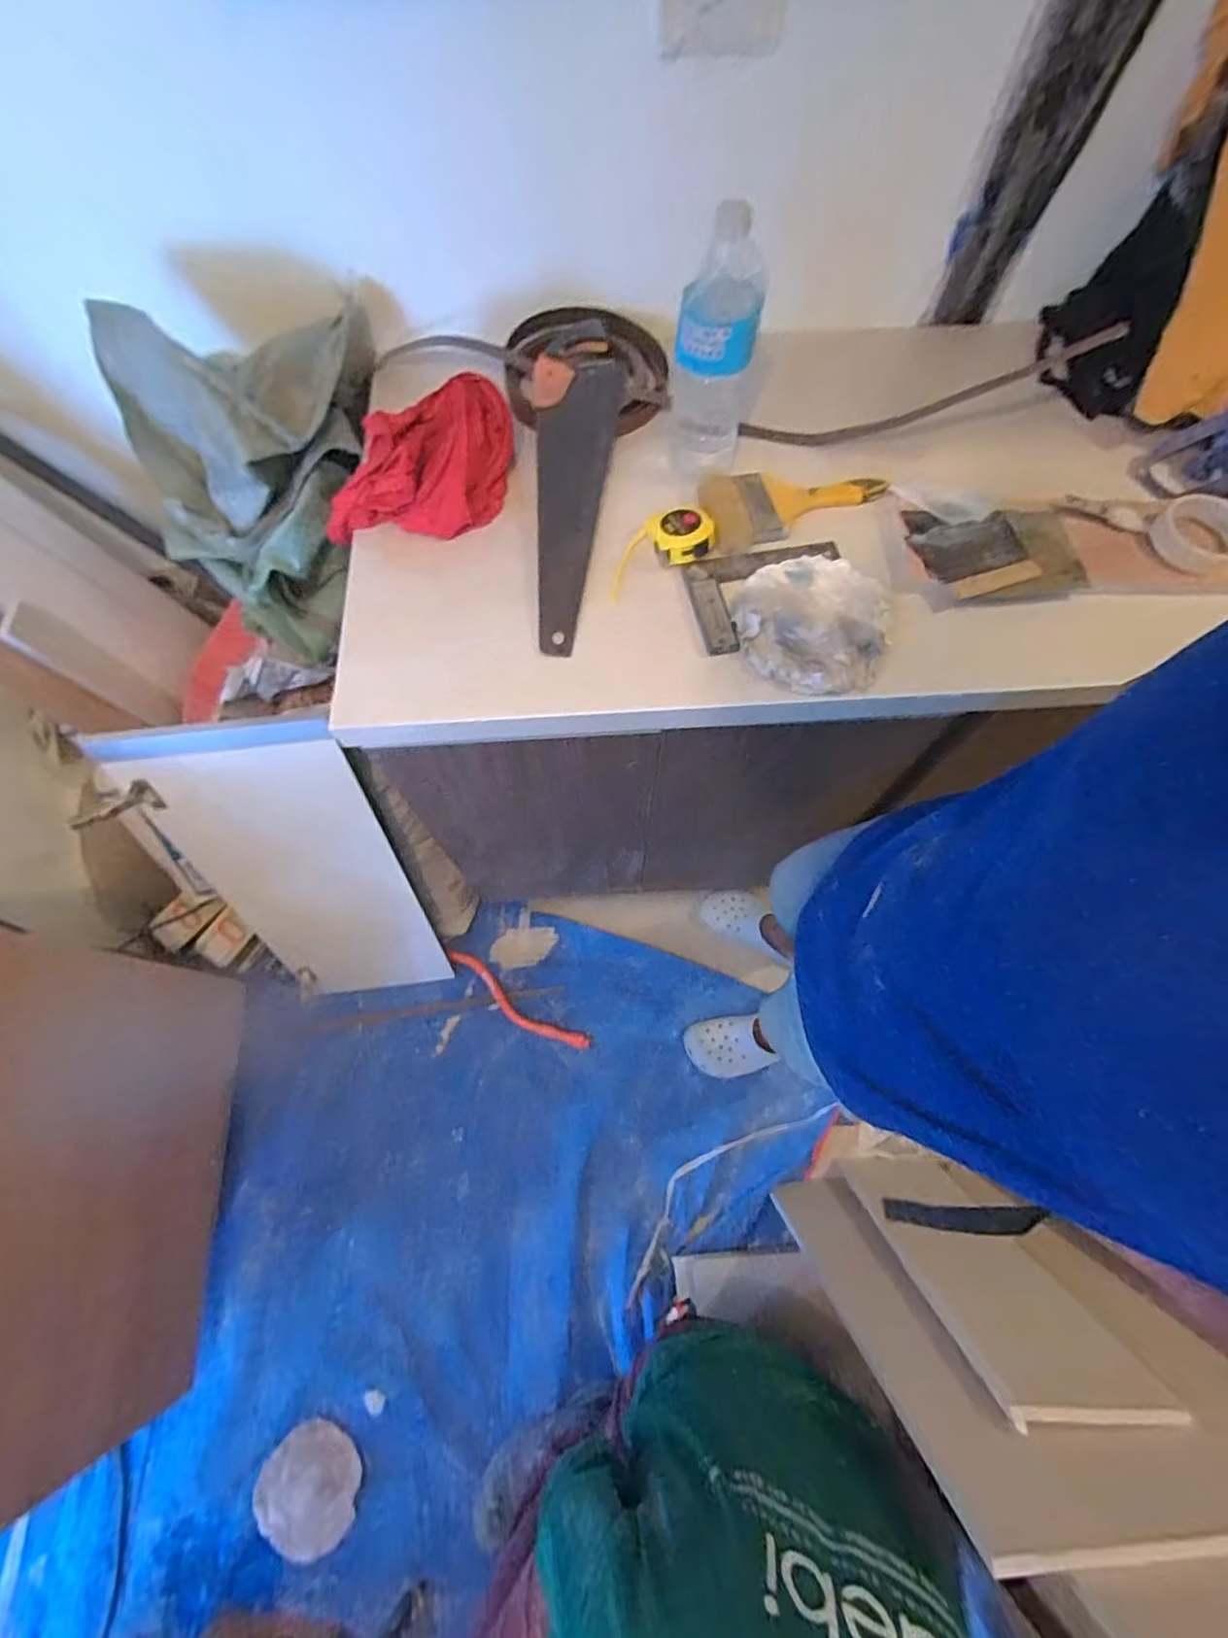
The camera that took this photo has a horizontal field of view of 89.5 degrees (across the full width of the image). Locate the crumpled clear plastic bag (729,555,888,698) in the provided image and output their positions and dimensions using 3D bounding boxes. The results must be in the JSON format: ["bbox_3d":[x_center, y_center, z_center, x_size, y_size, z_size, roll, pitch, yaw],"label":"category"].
[{"bbox_3d":[0.216,-0.218,0.673,0.163,0.017,0.178,11,68,4],"label":"crumpled clear plastic bag"}]

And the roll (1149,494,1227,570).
[{"bbox_3d":[0.668,-0.327,0.703,0.103,0.029,0.093,-37,73,-14],"label":"roll"}]

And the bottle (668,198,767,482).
[{"bbox_3d":[0.111,-0.488,0.660,0.093,0.227,0.088,5,68,2],"label":"bottle"}]

